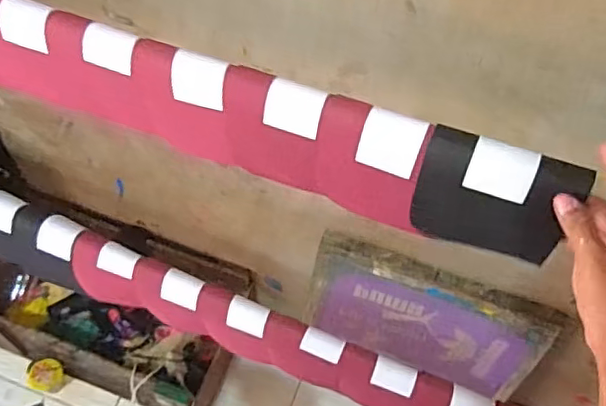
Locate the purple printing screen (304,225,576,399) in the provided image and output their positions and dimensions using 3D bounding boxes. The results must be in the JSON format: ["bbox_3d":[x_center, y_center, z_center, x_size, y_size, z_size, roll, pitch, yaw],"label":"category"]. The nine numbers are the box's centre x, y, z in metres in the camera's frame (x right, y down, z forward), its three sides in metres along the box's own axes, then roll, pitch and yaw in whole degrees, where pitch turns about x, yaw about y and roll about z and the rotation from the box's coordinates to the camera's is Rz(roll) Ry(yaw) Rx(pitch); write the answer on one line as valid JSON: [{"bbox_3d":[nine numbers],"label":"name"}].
[{"bbox_3d":[0.237,0.229,1.156,0.461,0.282,0.028,18,39,10],"label":"purple printing screen"}]

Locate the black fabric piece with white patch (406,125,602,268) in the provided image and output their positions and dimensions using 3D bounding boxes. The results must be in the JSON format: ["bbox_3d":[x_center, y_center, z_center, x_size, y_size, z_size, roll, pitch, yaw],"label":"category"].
[{"bbox_3d":[0.159,-0.005,0.500,0.119,0.107,0.053,14,59,6],"label":"black fabric piece with white patch"}]

